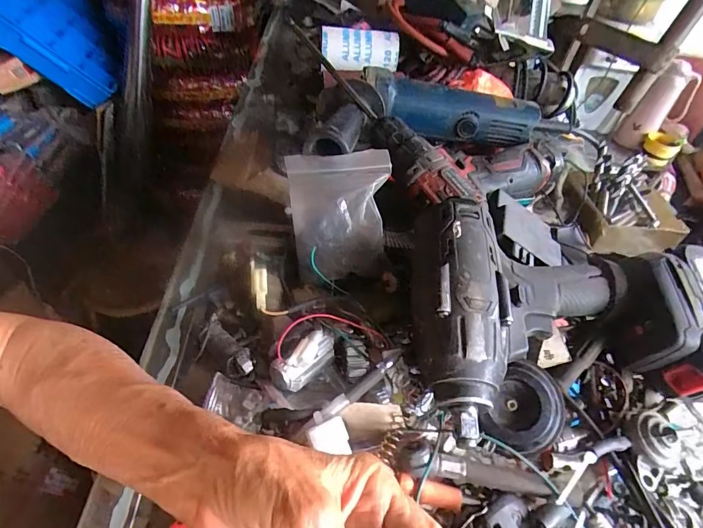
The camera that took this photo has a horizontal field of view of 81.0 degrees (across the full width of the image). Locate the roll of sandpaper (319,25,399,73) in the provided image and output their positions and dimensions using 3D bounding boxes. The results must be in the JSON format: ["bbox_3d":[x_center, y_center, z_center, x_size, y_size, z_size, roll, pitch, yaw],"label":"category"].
[{"bbox_3d":[0.015,-0.342,0.662,0.122,0.062,0.072,10,45,2],"label":"roll of sandpaper"}]

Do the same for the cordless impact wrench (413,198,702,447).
[{"bbox_3d":[0.172,0.036,0.316,0.266,0.082,0.171,3,45,-5],"label":"cordless impact wrench"}]

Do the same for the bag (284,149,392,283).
[{"bbox_3d":[-0.018,-0.044,0.368,0.095,0.022,0.110,0,77,19],"label":"bag"}]

